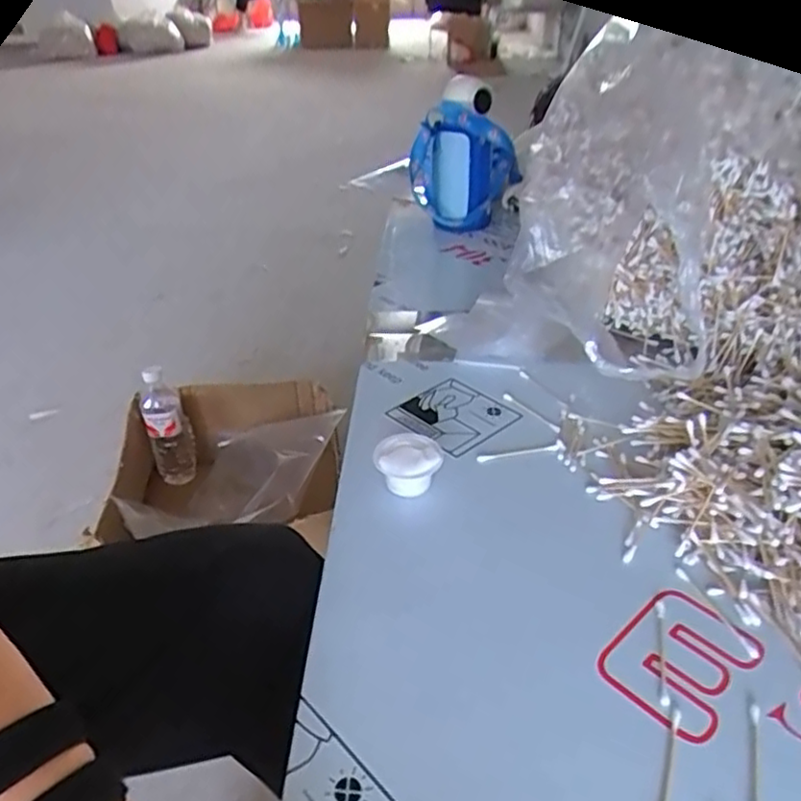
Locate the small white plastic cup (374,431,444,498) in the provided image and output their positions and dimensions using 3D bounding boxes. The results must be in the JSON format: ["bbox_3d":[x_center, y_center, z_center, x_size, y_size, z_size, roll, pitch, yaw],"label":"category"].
[{"bbox_3d":[0.006,0.053,0.534,0.051,0.037,0.051,-1,34,1],"label":"small white plastic cup"}]

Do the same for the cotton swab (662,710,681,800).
[{"bbox_3d":[0.140,0.193,0.345,0.006,0.004,0.074,14,37,22],"label":"cotton swab"}]

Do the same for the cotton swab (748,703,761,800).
[{"bbox_3d":[0.183,0.189,0.341,0.006,0.004,0.073,12,37,20],"label":"cotton swab"}]

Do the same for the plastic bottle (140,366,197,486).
[{"bbox_3d":[-0.423,0.046,1.198,0.072,0.208,0.078,-10,35,-12],"label":"plastic bottle"}]

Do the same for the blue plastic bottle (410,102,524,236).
[{"bbox_3d":[0.100,-0.361,1.043,0.168,0.183,0.110,-2,34,0],"label":"blue plastic bottle"}]

